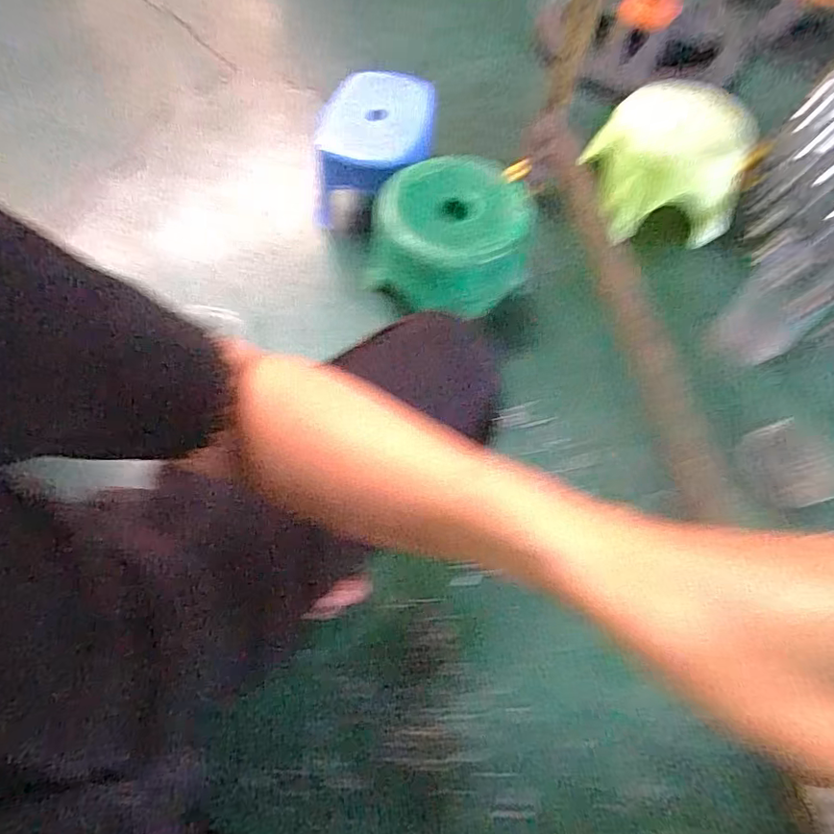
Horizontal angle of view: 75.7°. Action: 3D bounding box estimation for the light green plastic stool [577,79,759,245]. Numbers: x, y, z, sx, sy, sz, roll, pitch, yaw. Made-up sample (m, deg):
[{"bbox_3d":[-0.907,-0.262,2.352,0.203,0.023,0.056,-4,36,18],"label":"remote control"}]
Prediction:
[{"bbox_3d":[0.446,-0.456,0.971,0.235,0.157,0.227,1,62,-2],"label":"light green plastic stool"}]

